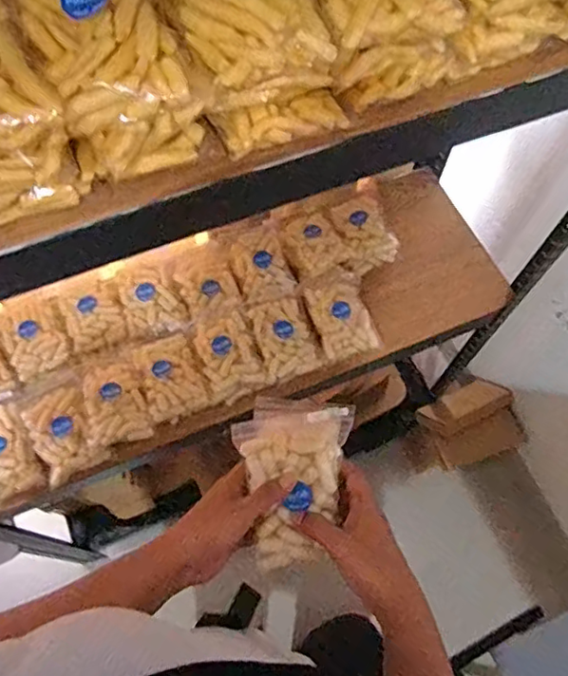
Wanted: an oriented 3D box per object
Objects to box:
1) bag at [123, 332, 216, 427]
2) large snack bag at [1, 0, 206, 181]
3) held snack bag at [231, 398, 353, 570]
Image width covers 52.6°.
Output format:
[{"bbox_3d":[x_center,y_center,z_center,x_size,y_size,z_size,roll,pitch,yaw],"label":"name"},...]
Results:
[{"bbox_3d":[-0.162,0.054,0.799,0.090,0.032,0.114,-25,69,-12],"label":"bag"},{"bbox_3d":[-0.108,-0.168,0.348,0.084,0.074,0.122,-22,68,-11],"label":"large snack bag"},{"bbox_3d":[0.000,0.129,0.529,0.102,0.041,0.157,11,66,4],"label":"held snack bag"}]

